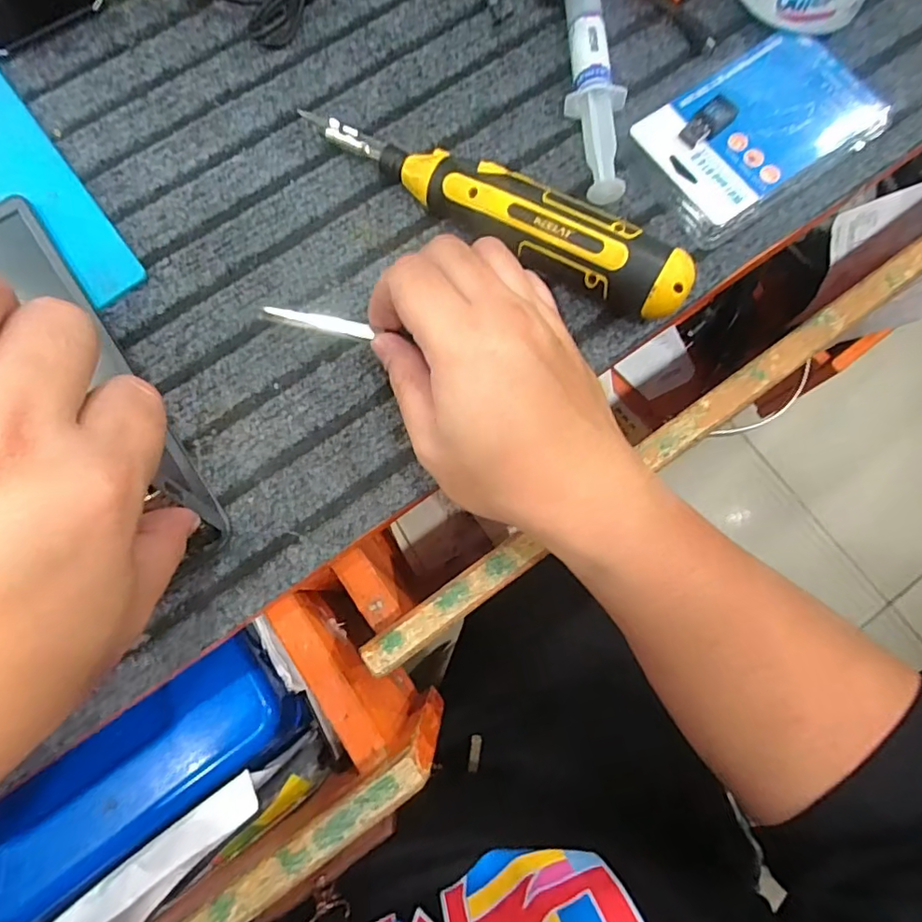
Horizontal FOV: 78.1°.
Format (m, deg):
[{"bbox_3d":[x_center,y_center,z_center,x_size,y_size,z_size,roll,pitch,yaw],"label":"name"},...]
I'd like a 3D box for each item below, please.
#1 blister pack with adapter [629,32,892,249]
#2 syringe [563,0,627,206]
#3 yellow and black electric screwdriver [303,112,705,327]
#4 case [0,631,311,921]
[{"bbox_3d":[0.168,-0.190,0.325,0.134,0.019,0.084,-34,79,-8],"label":"blister pack with adapter"},{"bbox_3d":[0.077,-0.222,0.332,0.030,0.021,0.159,0,76,0],"label":"syringe"},{"bbox_3d":[0.015,-0.137,0.302,0.219,0.044,0.033,32,78,7],"label":"yellow and black electric screwdriver"},{"bbox_3d":[-0.184,0.180,0.310,0.190,0.033,0.064,-36,79,-8],"label":"case"}]

